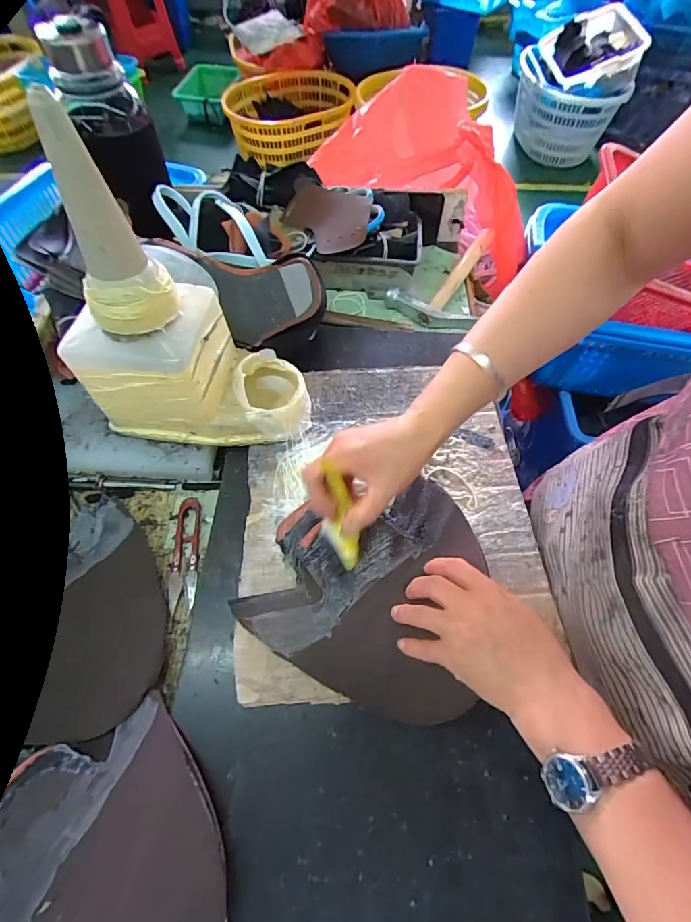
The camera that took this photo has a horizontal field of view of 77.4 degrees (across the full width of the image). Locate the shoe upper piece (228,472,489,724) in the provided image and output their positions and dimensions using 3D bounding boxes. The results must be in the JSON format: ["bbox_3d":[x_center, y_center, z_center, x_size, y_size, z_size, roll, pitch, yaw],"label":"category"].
[{"bbox_3d":[0.031,0.096,0.379,0.190,0.017,0.196,26,65,14],"label":"shoe upper piece"}]

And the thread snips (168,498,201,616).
[{"bbox_3d":[-0.160,0.091,0.430,0.027,0.007,0.112,-5,61,-4],"label":"thread snips"}]

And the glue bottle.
[{"bbox_3d":[-0.138,-0.117,0.371,0.196,0.250,0.102,8,60,3],"label":"glue bottle"}]

